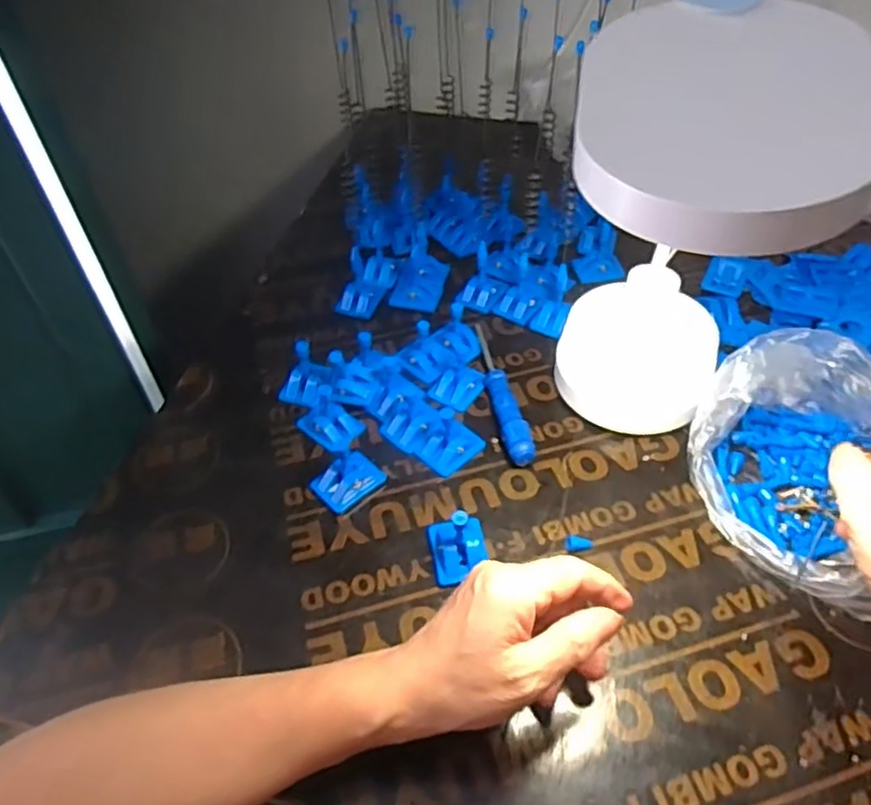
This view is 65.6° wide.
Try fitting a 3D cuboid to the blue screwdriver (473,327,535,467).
[{"bbox_3d":[0.049,-0.011,0.529,0.019,0.019,0.145,-10,47,-6],"label":"blue screwdriver"}]

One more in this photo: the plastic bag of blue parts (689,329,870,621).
[{"bbox_3d":[0.267,0.038,0.431,0.175,0.086,0.193,-7,49,-3],"label":"plastic bag of blue parts"}]

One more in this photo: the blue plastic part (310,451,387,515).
[{"bbox_3d":[-0.061,0.054,0.475,0.047,0.017,0.032,-34,54,-26],"label":"blue plastic part"}]

